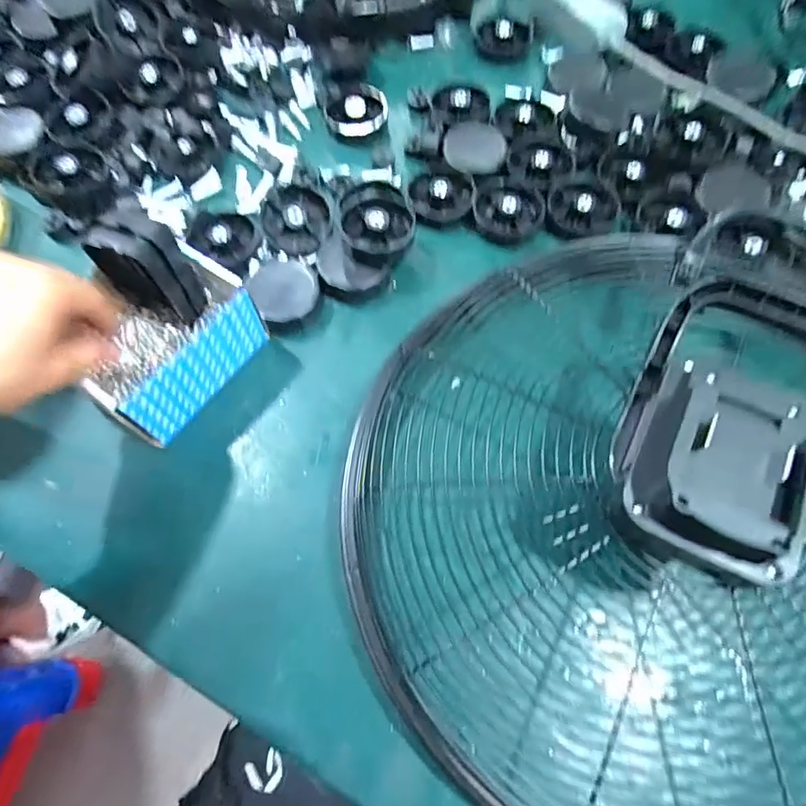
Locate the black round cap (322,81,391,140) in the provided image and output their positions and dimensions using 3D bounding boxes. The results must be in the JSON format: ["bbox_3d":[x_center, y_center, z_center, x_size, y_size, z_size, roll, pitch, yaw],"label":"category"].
[{"bbox_3d":[-0.053,-0.327,0.556,0.068,0.013,0.069,-12,66,-4],"label":"black round cap"}]

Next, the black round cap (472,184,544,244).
[{"bbox_3d":[0.103,-0.190,0.496,0.066,0.028,0.069,-1,66,1],"label":"black round cap"}]

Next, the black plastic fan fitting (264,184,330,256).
[{"bbox_3d":[-0.101,-0.176,0.479,0.059,0.017,0.070,-14,66,-5],"label":"black plastic fan fitting"}]

